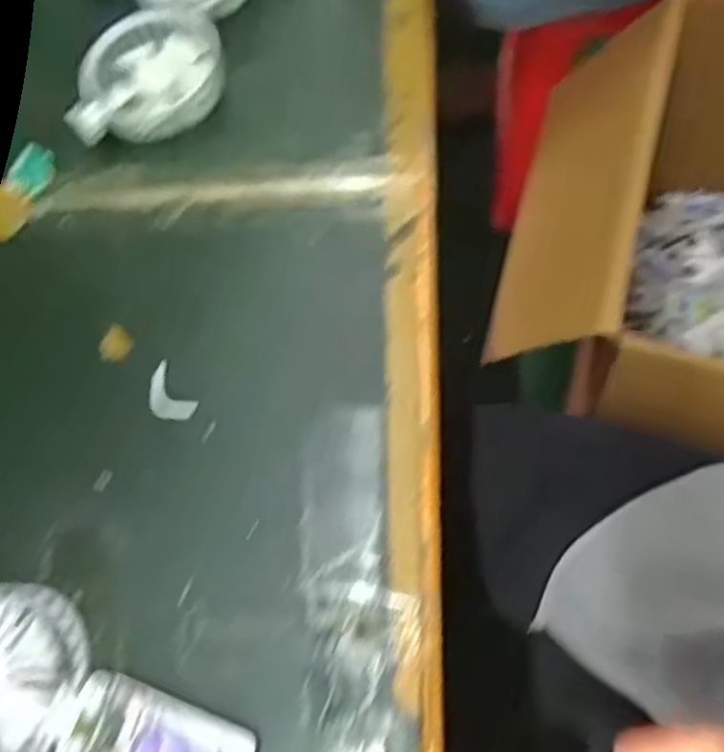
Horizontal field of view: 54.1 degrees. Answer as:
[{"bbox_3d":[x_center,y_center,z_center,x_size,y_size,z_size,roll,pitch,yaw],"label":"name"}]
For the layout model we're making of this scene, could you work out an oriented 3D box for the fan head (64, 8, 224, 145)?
[{"bbox_3d":[-0.142,-0.201,0.480,0.092,0.031,0.098,-1,69,2],"label":"fan head"}]

